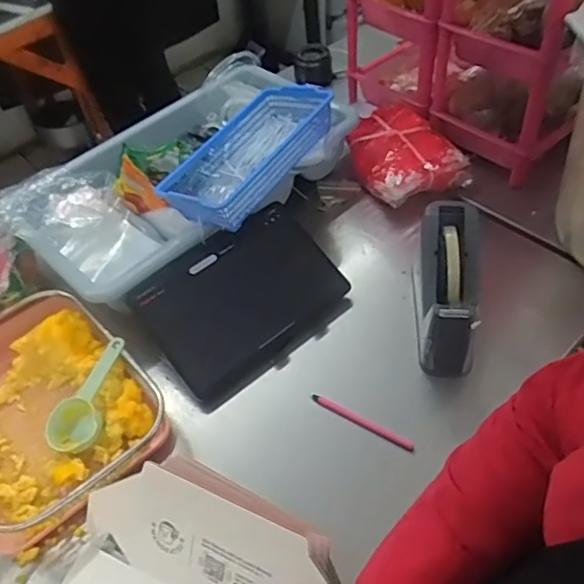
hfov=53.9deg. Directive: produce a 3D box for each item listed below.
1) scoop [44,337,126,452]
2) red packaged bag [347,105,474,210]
[{"bbox_3d":[-0.234,0.123,0.685,0.059,0.039,0.138,17,71,20],"label":"scoop"},{"bbox_3d":[0.174,-0.225,0.936,0.146,0.057,0.198,-22,50,-13],"label":"red packaged bag"}]

